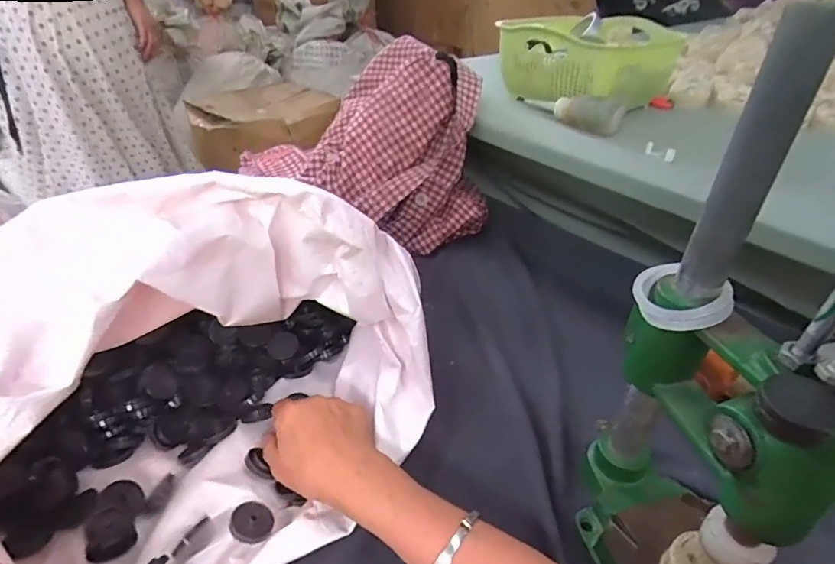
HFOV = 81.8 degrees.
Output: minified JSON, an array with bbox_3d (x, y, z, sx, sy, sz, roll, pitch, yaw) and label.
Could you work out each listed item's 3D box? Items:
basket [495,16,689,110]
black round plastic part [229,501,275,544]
[{"bbox_3d":[0.265,-0.351,0.760,0.206,0.096,0.207,-27,45,-33],"label":"basket"},{"bbox_3d":[-0.130,0.189,0.381,0.033,0.010,0.032,15,33,-27],"label":"black round plastic part"}]

